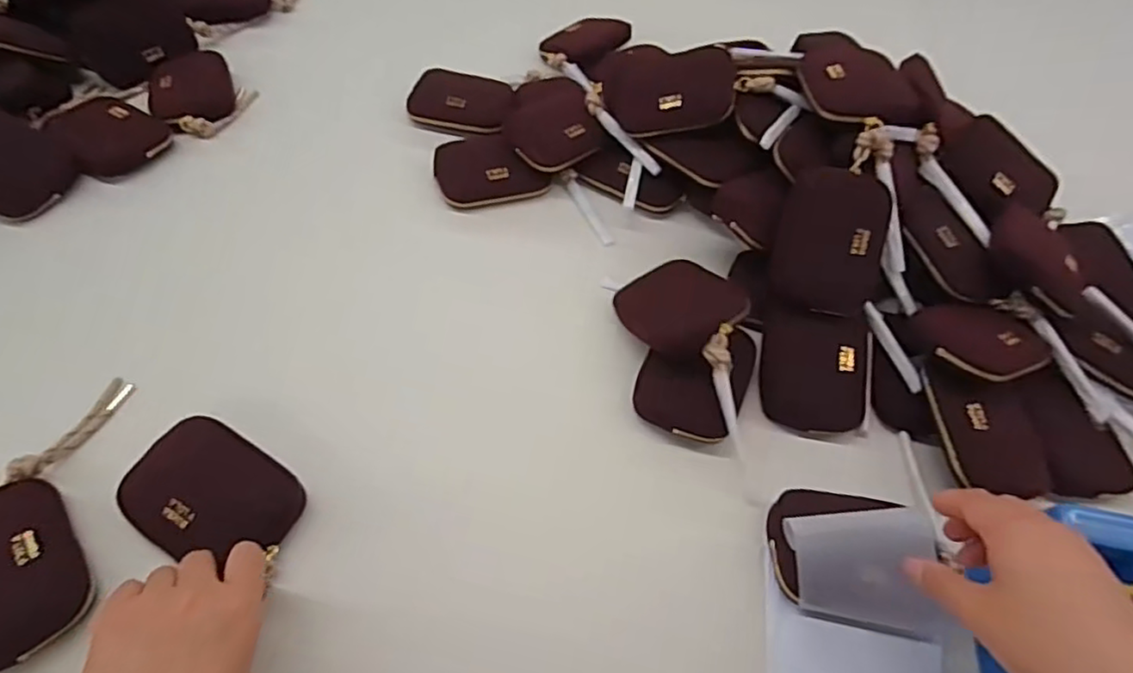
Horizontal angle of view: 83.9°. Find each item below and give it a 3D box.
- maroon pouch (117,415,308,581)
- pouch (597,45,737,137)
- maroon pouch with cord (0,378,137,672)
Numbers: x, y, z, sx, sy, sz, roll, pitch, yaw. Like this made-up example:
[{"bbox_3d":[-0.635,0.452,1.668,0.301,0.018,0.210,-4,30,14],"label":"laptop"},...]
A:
[{"bbox_3d":[-0.247,0.109,0.437,0.114,0.019,0.082,28,57,15],"label":"maroon pouch"},{"bbox_3d":[0.096,-0.244,0.633,0.141,0.032,0.084,8,88,26],"label":"pouch"},{"bbox_3d":[-0.368,0.121,0.425,0.097,0.035,0.196,-11,56,-12],"label":"maroon pouch with cord"}]

